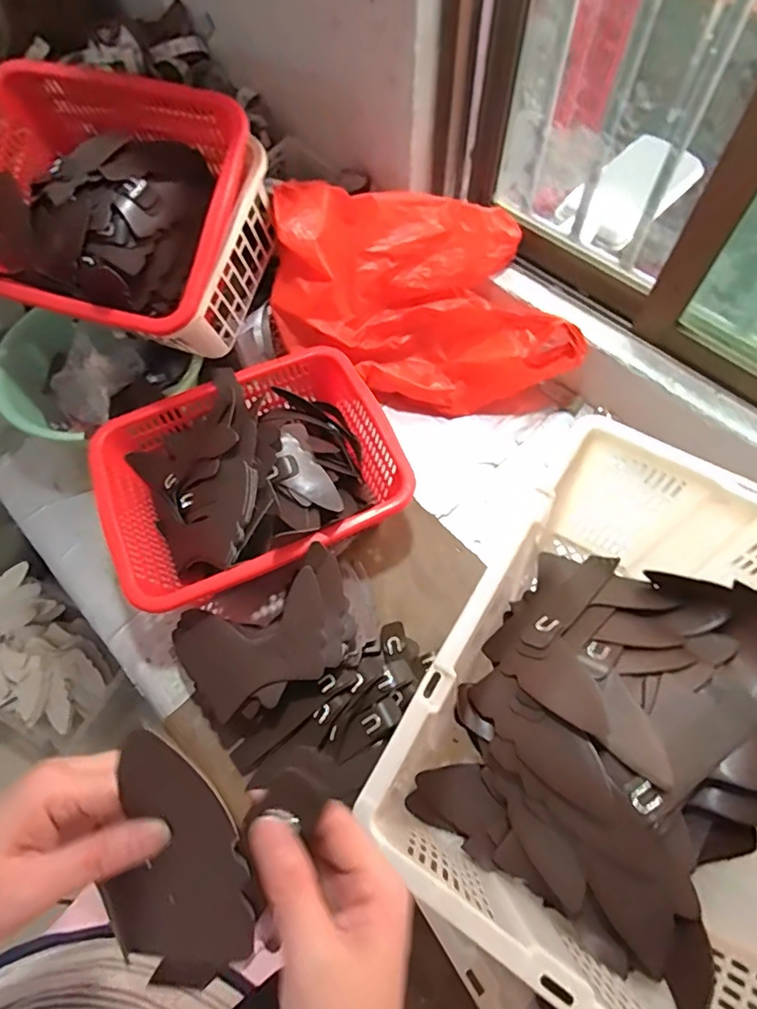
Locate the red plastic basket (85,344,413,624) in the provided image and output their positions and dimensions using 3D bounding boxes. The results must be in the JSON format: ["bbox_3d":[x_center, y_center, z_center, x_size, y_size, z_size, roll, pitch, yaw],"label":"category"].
[{"bbox_3d":[-0.174,-0.037,0.756,0.382,0.113,0.303,-20,64,-8],"label":"red plastic basket"}]

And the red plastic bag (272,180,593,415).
[{"bbox_3d":[0.070,-0.315,0.837,0.437,0.238,0.246,-6,62,-1],"label":"red plastic bag"}]

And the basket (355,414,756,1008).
[{"bbox_3d":[0.205,0.169,0.448,0.283,0.178,0.376,30,67,16],"label":"basket"}]

